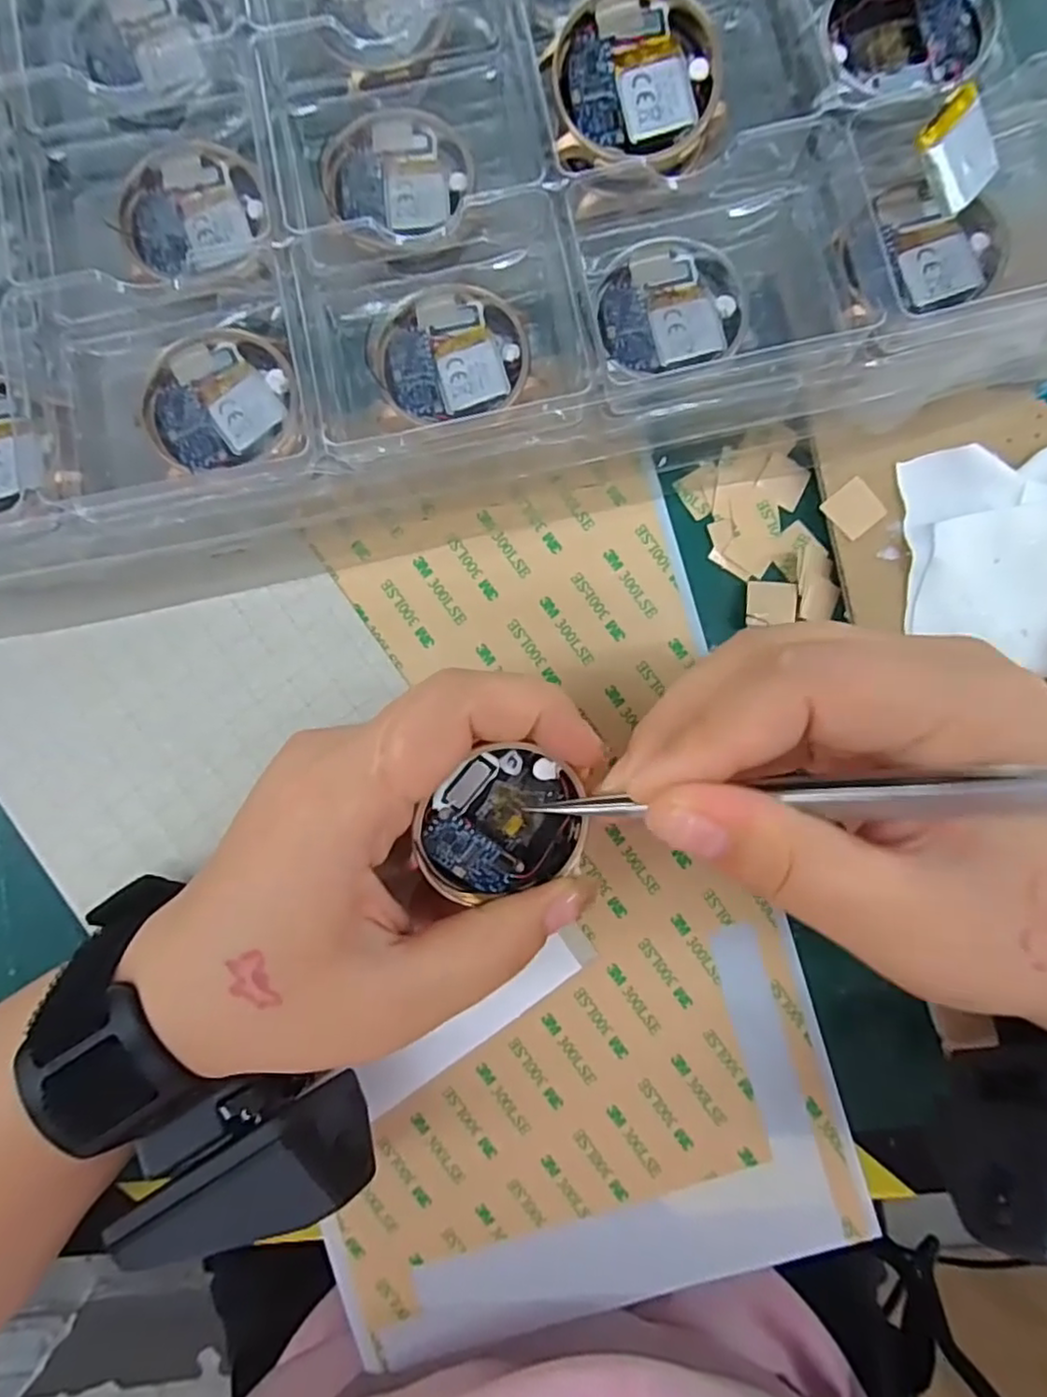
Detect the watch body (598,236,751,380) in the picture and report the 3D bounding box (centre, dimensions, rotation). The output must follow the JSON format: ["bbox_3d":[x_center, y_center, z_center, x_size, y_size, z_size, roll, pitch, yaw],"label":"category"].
[{"bbox_3d":[0.043,-0.113,0.188,0.041,0.006,0.041,0,89,0],"label":"watch body"}]

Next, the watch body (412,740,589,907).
[{"bbox_3d":[-0.006,0.032,0.165,0.043,0.013,0.036,-12,104,-23],"label":"watch body"}]

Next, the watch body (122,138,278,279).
[{"bbox_3d":[-0.097,-0.145,0.192,0.043,0.011,0.042,0,89,0],"label":"watch body"}]

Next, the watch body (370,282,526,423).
[{"bbox_3d":[-0.021,-0.100,0.190,0.042,0.007,0.039,0,89,0],"label":"watch body"}]

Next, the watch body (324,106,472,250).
[{"bbox_3d":[-0.037,-0.156,0.195,0.041,0.007,0.043,0,89,0],"label":"watch body"}]

